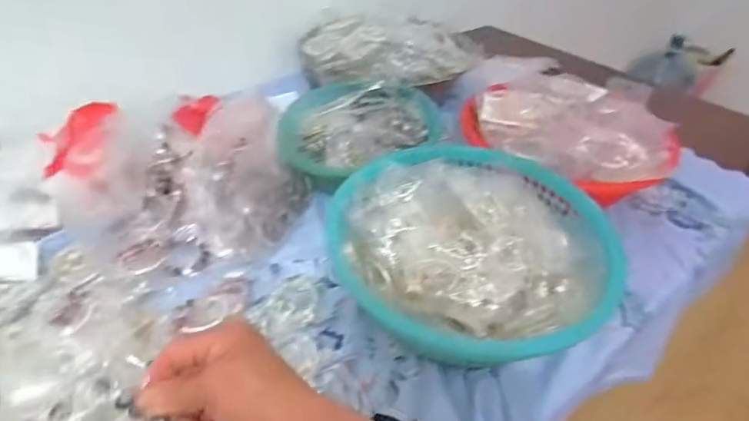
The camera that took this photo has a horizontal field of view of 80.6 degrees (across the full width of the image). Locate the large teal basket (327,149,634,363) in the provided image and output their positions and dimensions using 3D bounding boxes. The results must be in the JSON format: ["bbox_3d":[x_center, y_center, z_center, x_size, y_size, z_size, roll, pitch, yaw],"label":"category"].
[{"bbox_3d":[0.109,0.041,0.506,0.288,0.118,0.267,1,40,-1],"label":"large teal basket"}]

